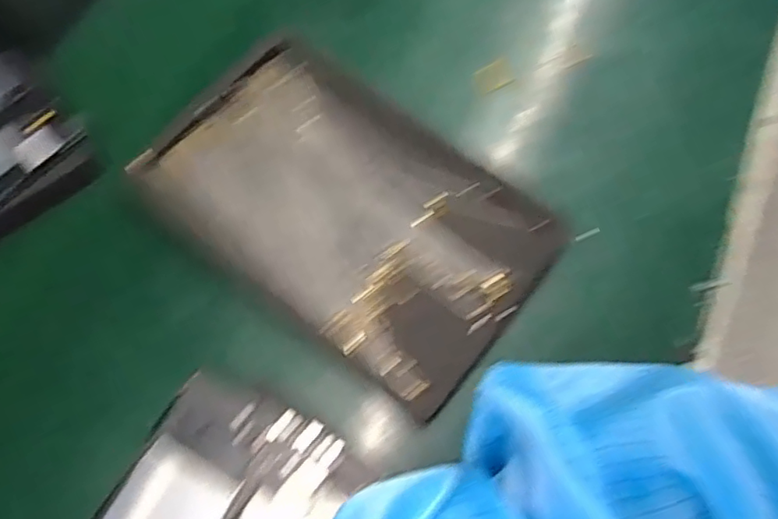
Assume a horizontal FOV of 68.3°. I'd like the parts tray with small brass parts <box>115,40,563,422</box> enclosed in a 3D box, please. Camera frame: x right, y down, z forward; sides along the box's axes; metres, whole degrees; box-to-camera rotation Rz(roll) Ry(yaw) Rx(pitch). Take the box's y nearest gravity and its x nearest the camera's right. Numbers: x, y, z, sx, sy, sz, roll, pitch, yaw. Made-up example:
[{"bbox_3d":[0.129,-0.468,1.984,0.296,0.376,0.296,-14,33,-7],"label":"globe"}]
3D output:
[{"bbox_3d":[-0.025,-0.036,0.361,0.242,0.012,0.151,37,76,13],"label":"parts tray with small brass parts"}]

